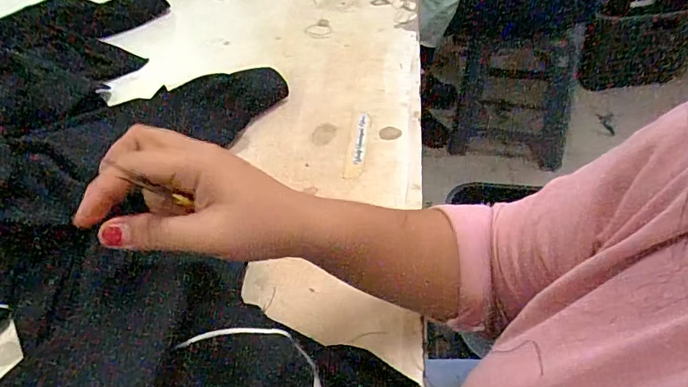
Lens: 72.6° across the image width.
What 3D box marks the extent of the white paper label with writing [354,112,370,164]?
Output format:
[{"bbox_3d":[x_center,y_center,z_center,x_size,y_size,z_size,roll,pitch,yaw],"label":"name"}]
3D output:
[{"bbox_3d":[0.022,-0.071,0.576,0.014,0.006,0.086,1,49,9],"label":"white paper label with writing"}]

